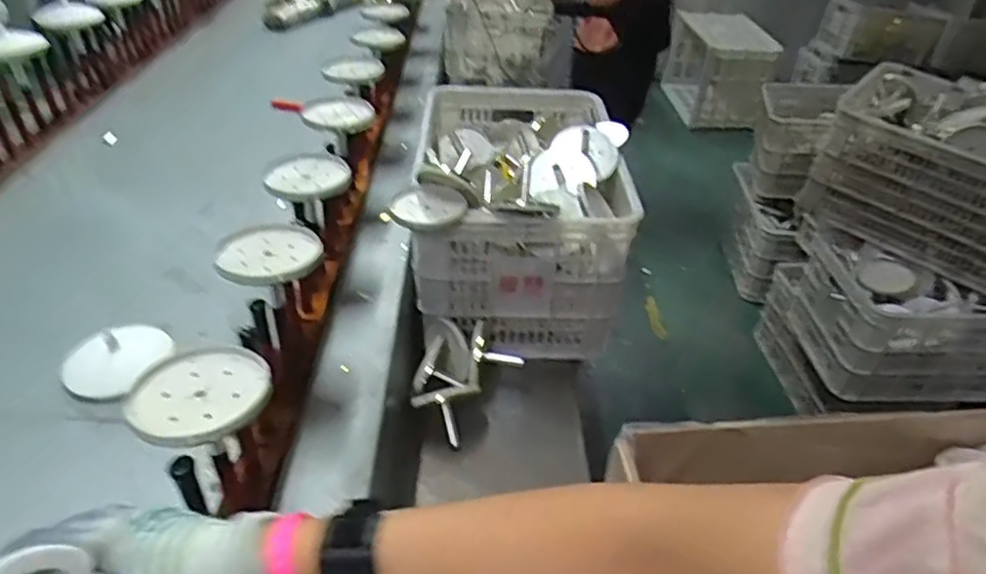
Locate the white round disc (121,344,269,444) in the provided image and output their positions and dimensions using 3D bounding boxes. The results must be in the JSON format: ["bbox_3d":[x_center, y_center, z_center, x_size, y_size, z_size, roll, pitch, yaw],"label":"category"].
[{"bbox_3d":[-0.250,0.090,0.551,0.106,0.008,0.111,2,37,-1],"label":"white round disc"}]

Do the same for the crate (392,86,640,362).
[{"bbox_3d":[0.032,-0.151,1.212,0.369,0.318,0.502,1,37,-3],"label":"crate"}]

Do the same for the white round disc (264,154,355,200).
[{"bbox_3d":[-0.251,-0.152,0.878,0.111,0.018,0.111,2,37,-1],"label":"white round disc"}]

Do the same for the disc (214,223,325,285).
[{"bbox_3d":[-0.248,-0.041,0.718,0.112,0.015,0.125,-7,38,-13],"label":"disc"}]

